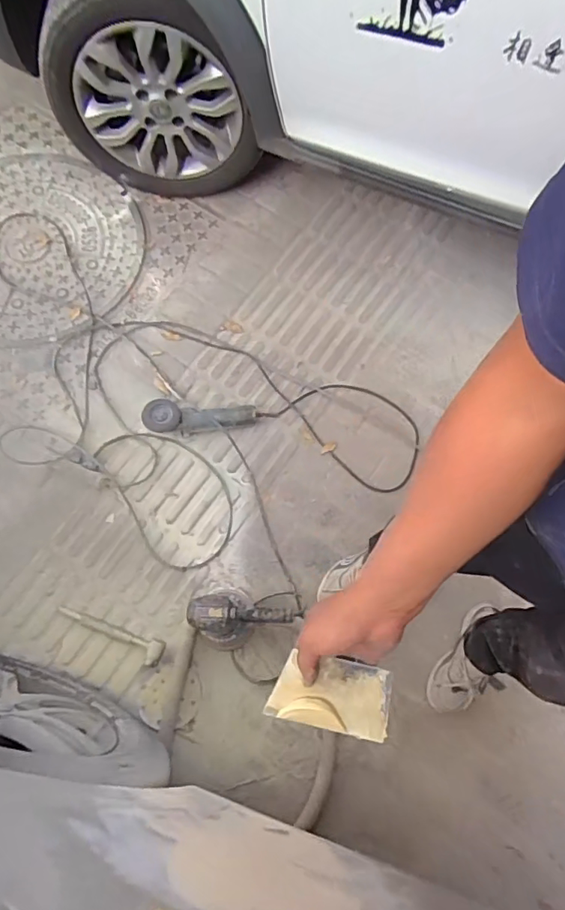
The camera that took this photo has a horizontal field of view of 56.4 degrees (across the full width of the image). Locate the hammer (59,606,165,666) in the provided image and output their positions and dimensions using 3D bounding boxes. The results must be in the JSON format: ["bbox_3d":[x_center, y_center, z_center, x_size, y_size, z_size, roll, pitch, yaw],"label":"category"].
[{"bbox_3d":[-0.400,0.410,1.223,0.262,0.028,0.054,23,71,4],"label":"hammer"}]

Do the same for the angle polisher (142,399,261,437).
[{"bbox_3d":[-0.209,-0.093,1.370,0.290,0.094,0.075,-1,71,-5],"label":"angle polisher"}]

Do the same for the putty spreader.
[{"bbox_3d":[0.055,0.264,0.584,0.128,0.007,0.072,13,71,3],"label":"putty spreader"}]

